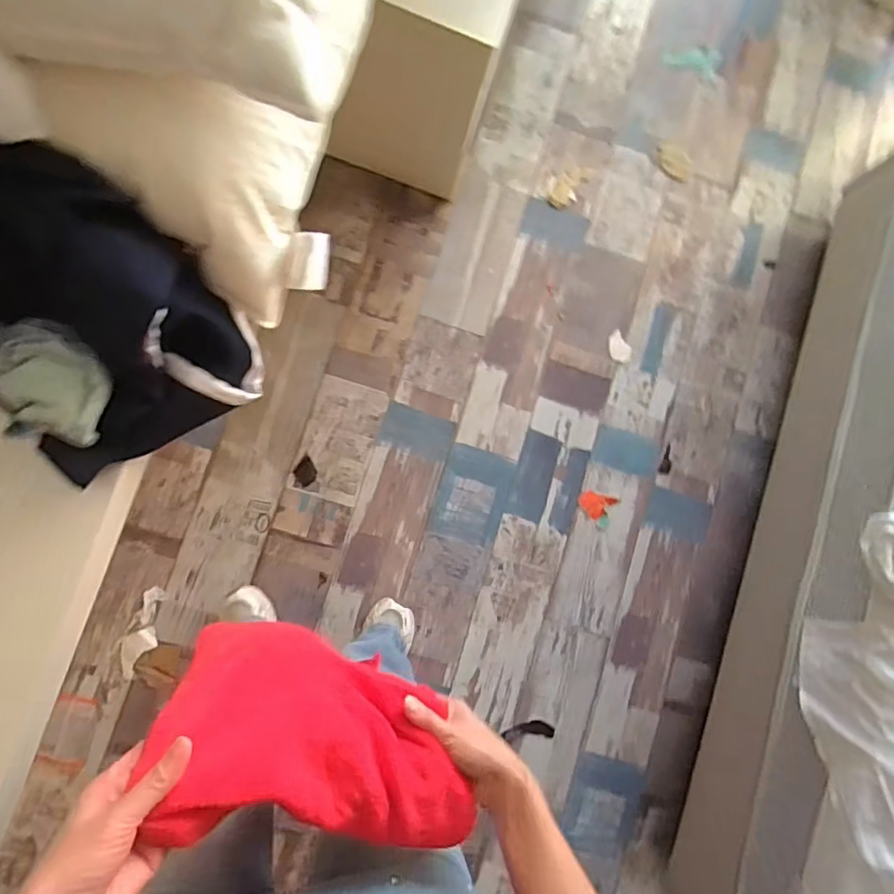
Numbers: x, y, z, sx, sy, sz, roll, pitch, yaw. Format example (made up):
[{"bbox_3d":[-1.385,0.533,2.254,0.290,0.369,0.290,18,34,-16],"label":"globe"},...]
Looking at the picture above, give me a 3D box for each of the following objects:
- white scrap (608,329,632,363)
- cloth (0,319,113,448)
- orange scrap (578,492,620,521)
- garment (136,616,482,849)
[{"bbox_3d":[0.430,-0.249,1.377,0.051,0.008,0.081,-30,89,-8],"label":"white scrap"},{"bbox_3d":[-0.350,-0.053,0.490,0.094,0.046,0.105,18,84,-4],"label":"cloth"},{"bbox_3d":[0.370,0.132,1.340,0.084,0.004,0.070,-37,90,-8],"label":"orange scrap"},{"bbox_3d":[-0.103,0.258,0.467,0.270,0.175,0.101,23,88,-4],"label":"garment"}]

